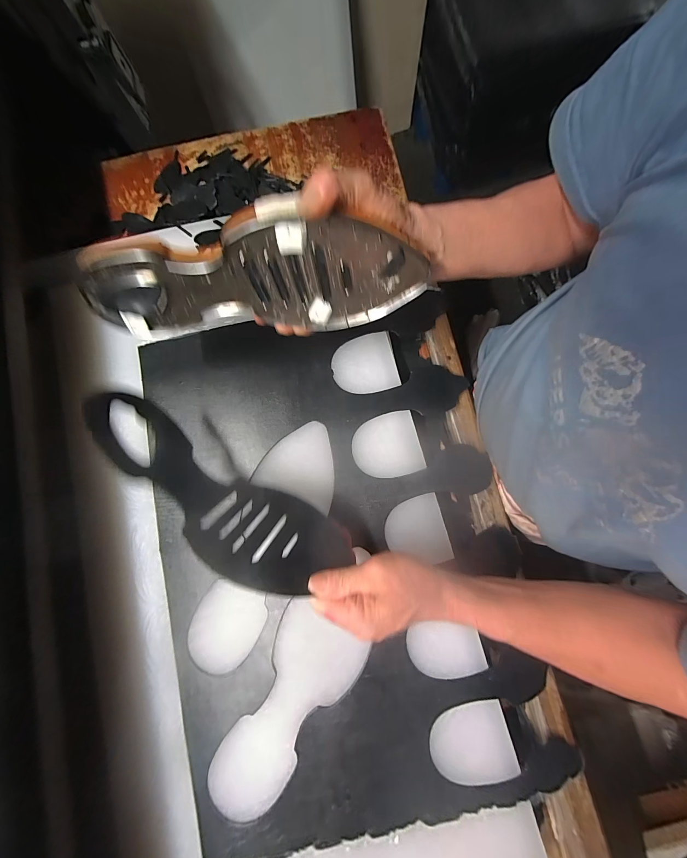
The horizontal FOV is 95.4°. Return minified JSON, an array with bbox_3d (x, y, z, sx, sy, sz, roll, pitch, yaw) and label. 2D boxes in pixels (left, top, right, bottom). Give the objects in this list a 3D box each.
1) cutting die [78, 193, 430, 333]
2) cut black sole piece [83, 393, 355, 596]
[{"bbox_3d":[-0.081,-0.136,0.271,0.291,0.104,0.032,-4,61,3],"label":"cutting die"},{"bbox_3d":[-0.126,0.066,0.296,0.279,0.020,0.095,32,48,-1],"label":"cut black sole piece"}]

